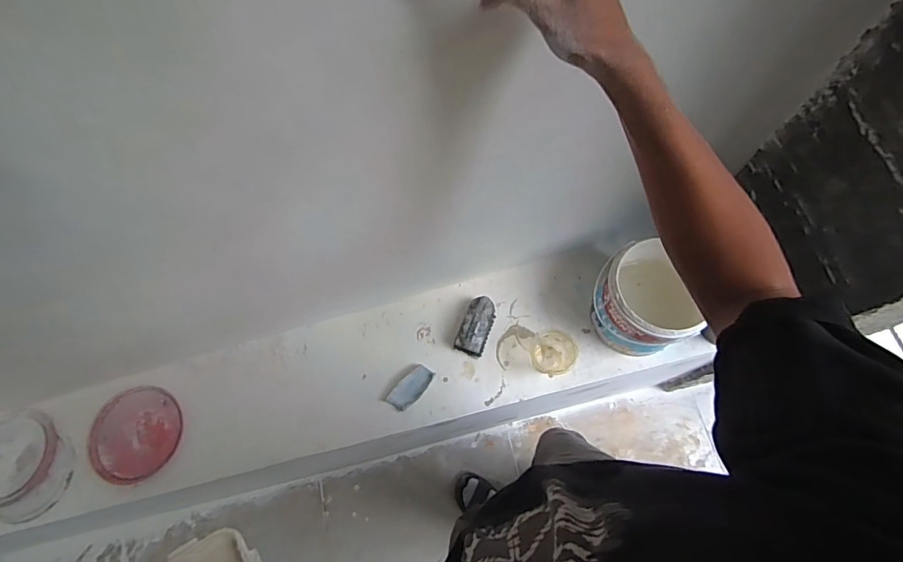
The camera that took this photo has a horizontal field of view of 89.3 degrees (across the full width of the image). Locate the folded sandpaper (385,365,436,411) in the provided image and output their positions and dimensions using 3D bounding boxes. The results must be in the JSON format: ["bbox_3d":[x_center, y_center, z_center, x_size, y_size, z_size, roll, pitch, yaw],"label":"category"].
[{"bbox_3d":[-0.082,0.220,0.940,0.049,0.012,0.101,39,77,14],"label":"folded sandpaper"}]

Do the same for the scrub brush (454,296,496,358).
[{"bbox_3d":[0.050,0.091,0.956,0.067,0.055,0.120,17,73,8],"label":"scrub brush"}]

